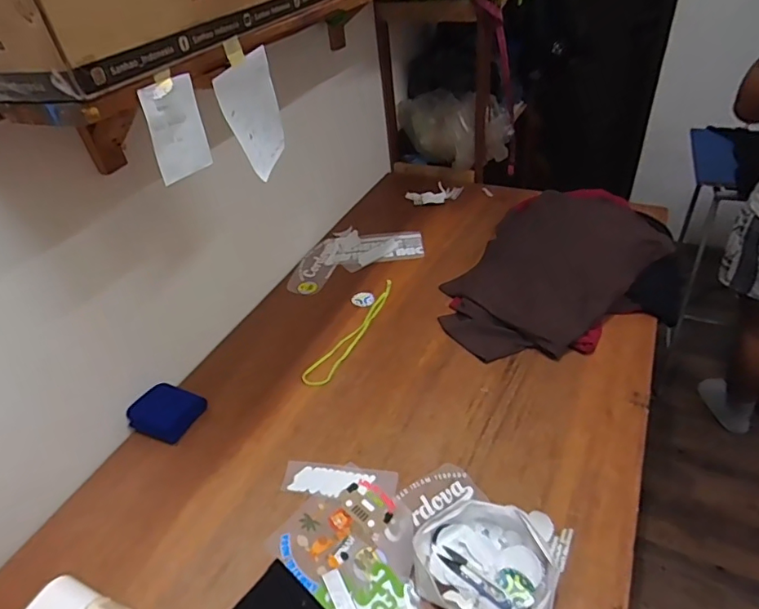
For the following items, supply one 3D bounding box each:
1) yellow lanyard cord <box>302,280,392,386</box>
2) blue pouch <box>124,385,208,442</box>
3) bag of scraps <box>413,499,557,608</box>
[{"bbox_3d":[-0.054,0.056,1.185,0.059,0.008,0.377,15,44,25],"label":"yellow lanyard cord"},{"bbox_3d":[-0.424,0.215,1.023,0.118,0.045,0.111,13,43,23],"label":"blue pouch"},{"bbox_3d":[0.151,0.371,0.739,0.190,0.043,0.159,3,40,12],"label":"bag of scraps"}]

